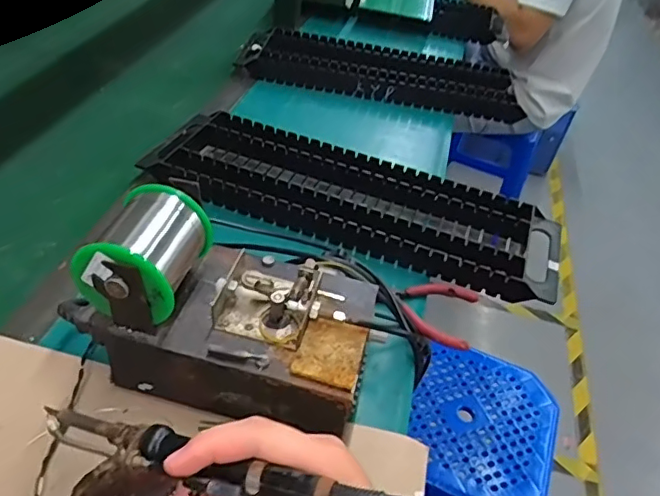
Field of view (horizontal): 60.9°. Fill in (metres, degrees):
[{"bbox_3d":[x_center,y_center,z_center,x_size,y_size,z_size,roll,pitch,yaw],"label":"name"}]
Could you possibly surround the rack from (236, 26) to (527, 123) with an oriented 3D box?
[{"bbox_3d":[0.079,-0.282,0.896,0.423,0.038,0.153,13,41,3],"label":"rack"}]

